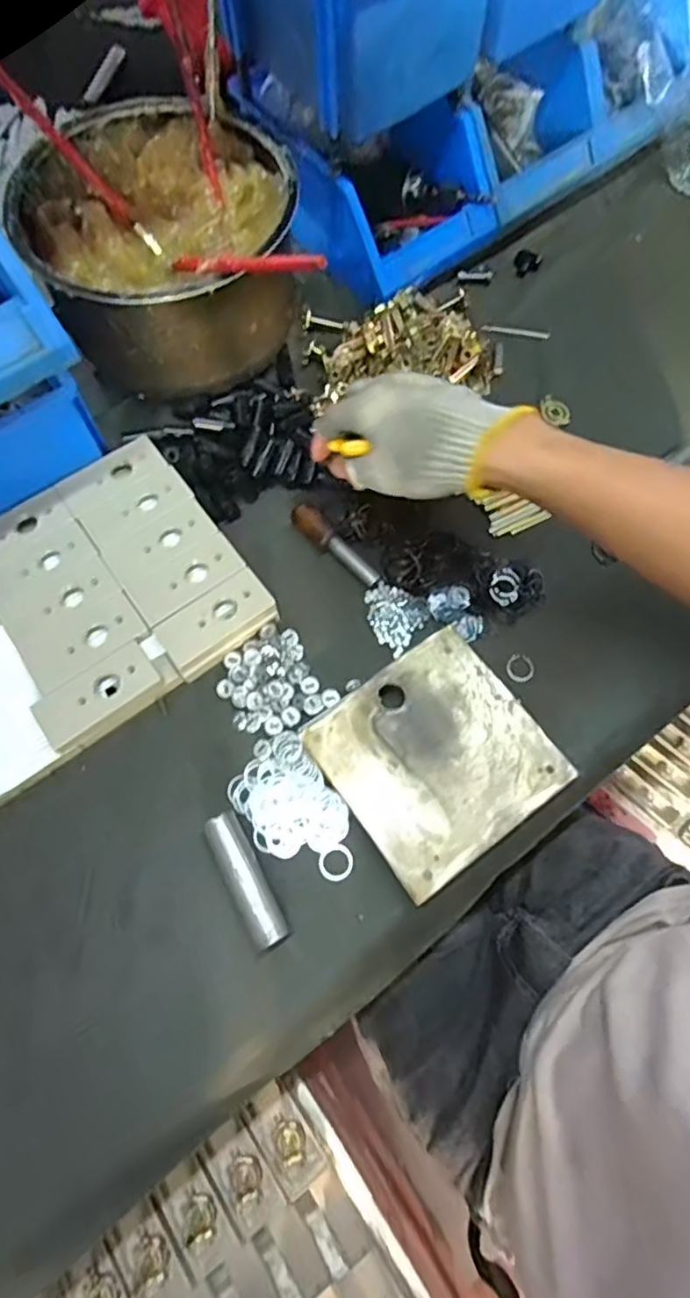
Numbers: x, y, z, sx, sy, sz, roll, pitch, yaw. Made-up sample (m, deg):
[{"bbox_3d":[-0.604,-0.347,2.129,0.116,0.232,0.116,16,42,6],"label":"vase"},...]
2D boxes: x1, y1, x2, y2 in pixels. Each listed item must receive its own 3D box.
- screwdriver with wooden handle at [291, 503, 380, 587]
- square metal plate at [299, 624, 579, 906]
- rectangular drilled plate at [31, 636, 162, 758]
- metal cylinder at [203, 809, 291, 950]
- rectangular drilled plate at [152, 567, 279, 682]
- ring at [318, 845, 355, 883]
[{"bbox_3d":[-0.009,-0.090,0.532,0.095,0.018,0.022,43,76,13],"label":"screwdriver with wooden handle"},{"bbox_3d":[0.066,0.079,0.461,0.147,0.028,0.145,-35,75,-11],"label":"square metal plate"},{"bbox_3d":[-0.188,0.037,0.474,0.091,0.016,0.044,-35,75,-12],"label":"rectangular drilled plate"},{"bbox_3d":[-0.069,0.160,0.429,0.023,0.023,0.092,-27,73,-9],"label":"metal cylinder"},{"bbox_3d":[-0.102,-0.021,0.496,0.092,0.015,0.049,-37,75,-12],"label":"rectangular drilled plate"},{"bbox_3d":[-0.006,0.155,0.443,0.025,0.004,0.025,0,71,0],"label":"ring"}]

